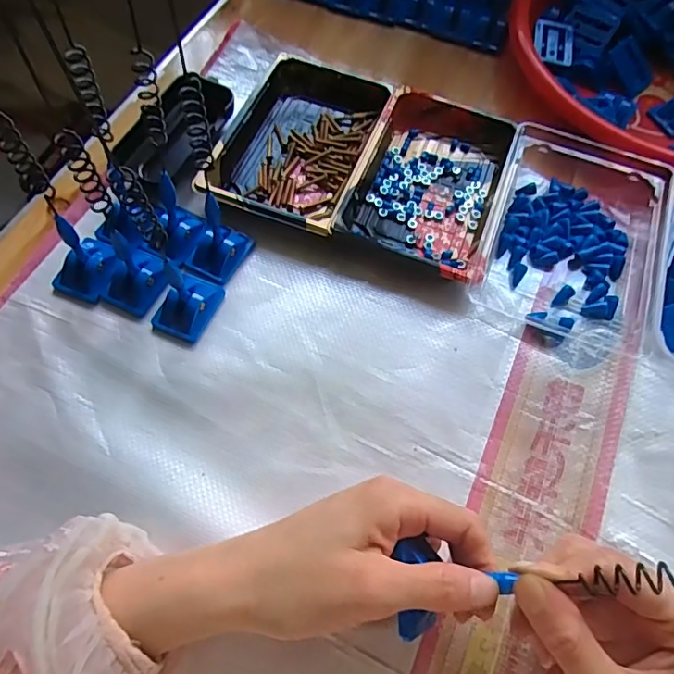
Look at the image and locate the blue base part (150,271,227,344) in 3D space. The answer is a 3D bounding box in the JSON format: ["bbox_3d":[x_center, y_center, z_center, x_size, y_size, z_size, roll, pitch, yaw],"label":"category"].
[{"bbox_3d":[-0.100,-0.023,0.353,0.032,0.020,0.046,25,65,10],"label":"blue base part"}]

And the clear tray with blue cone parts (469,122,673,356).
[{"bbox_3d":[0.174,-0.084,0.384,0.111,0.031,0.172,18,64,7],"label":"clear tray with blue cone parts"}]

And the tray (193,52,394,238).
[{"bbox_3d":[-0.028,-0.154,0.415,0.108,0.020,0.162,20,64,8],"label":"tray"}]

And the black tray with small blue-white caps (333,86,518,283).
[{"bbox_3d":[0.072,-0.121,0.403,0.104,0.021,0.168,17,64,6],"label":"black tray with small blue-white caps"}]

